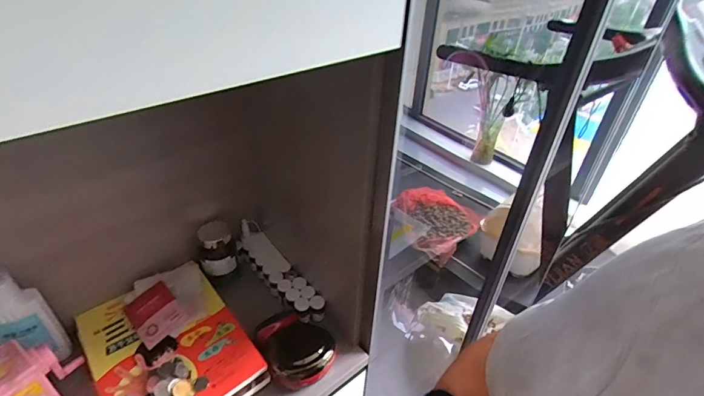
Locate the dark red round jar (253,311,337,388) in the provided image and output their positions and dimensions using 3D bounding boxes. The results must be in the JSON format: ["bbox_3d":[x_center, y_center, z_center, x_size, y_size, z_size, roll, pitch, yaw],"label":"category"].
[{"bbox_3d":[-0.076,0.194,0.539,0.091,0.033,0.104,-18,45,-22],"label":"dark red round jar"}]

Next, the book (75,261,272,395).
[{"bbox_3d":[-0.240,0.191,0.523,0.171,0.022,0.233,-27,49,-30],"label":"book"}]

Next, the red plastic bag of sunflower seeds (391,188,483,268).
[{"bbox_3d":[0.363,0.083,1.754,0.313,0.121,0.396,32,49,30],"label":"red plastic bag of sunflower seeds"}]

